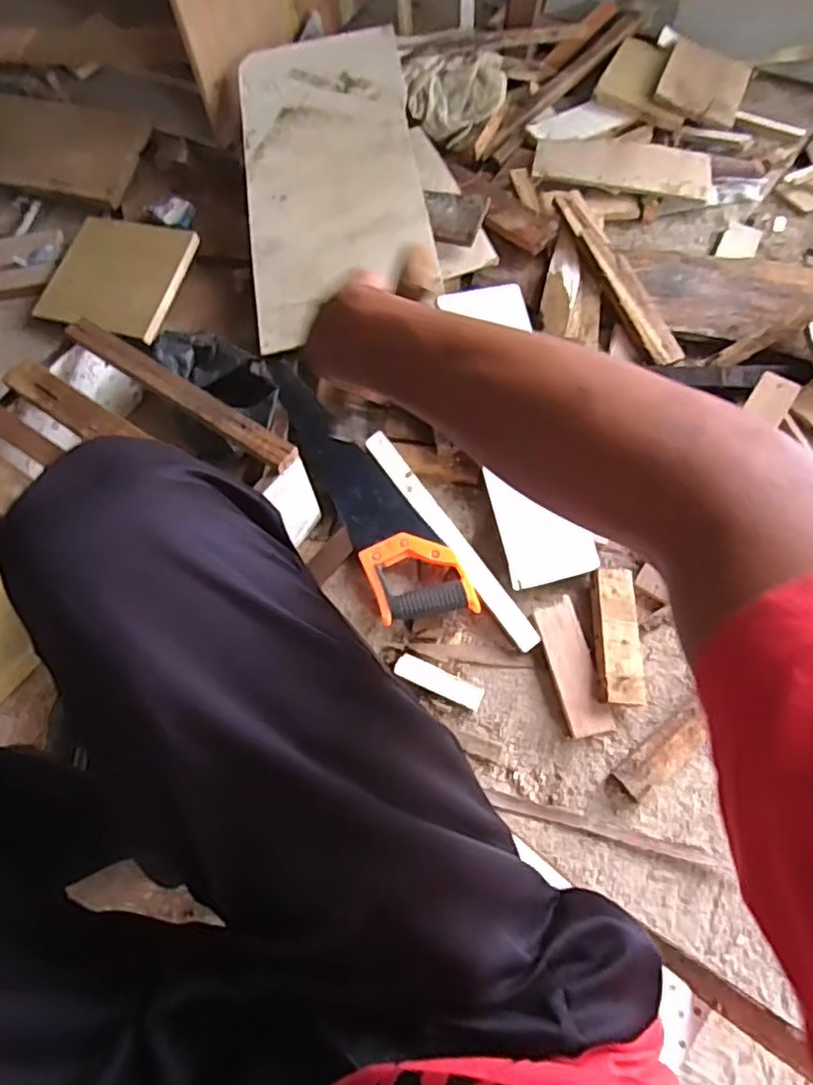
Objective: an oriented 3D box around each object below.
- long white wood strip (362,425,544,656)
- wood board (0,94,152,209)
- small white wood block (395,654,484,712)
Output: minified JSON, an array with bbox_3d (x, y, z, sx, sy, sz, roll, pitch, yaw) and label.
[{"bbox_3d":[0.057,-0.003,0.848,0.030,0.021,0.338,-36,83,-11],"label":"long white wood strip"},{"bbox_3d":[-0.794,-0.762,1.214,0.658,0.026,0.205,13,67,10],"label":"wood board"},{"bbox_3d":[0.040,0.173,0.807,0.111,0.010,0.029,22,69,13],"label":"small white wood block"}]

